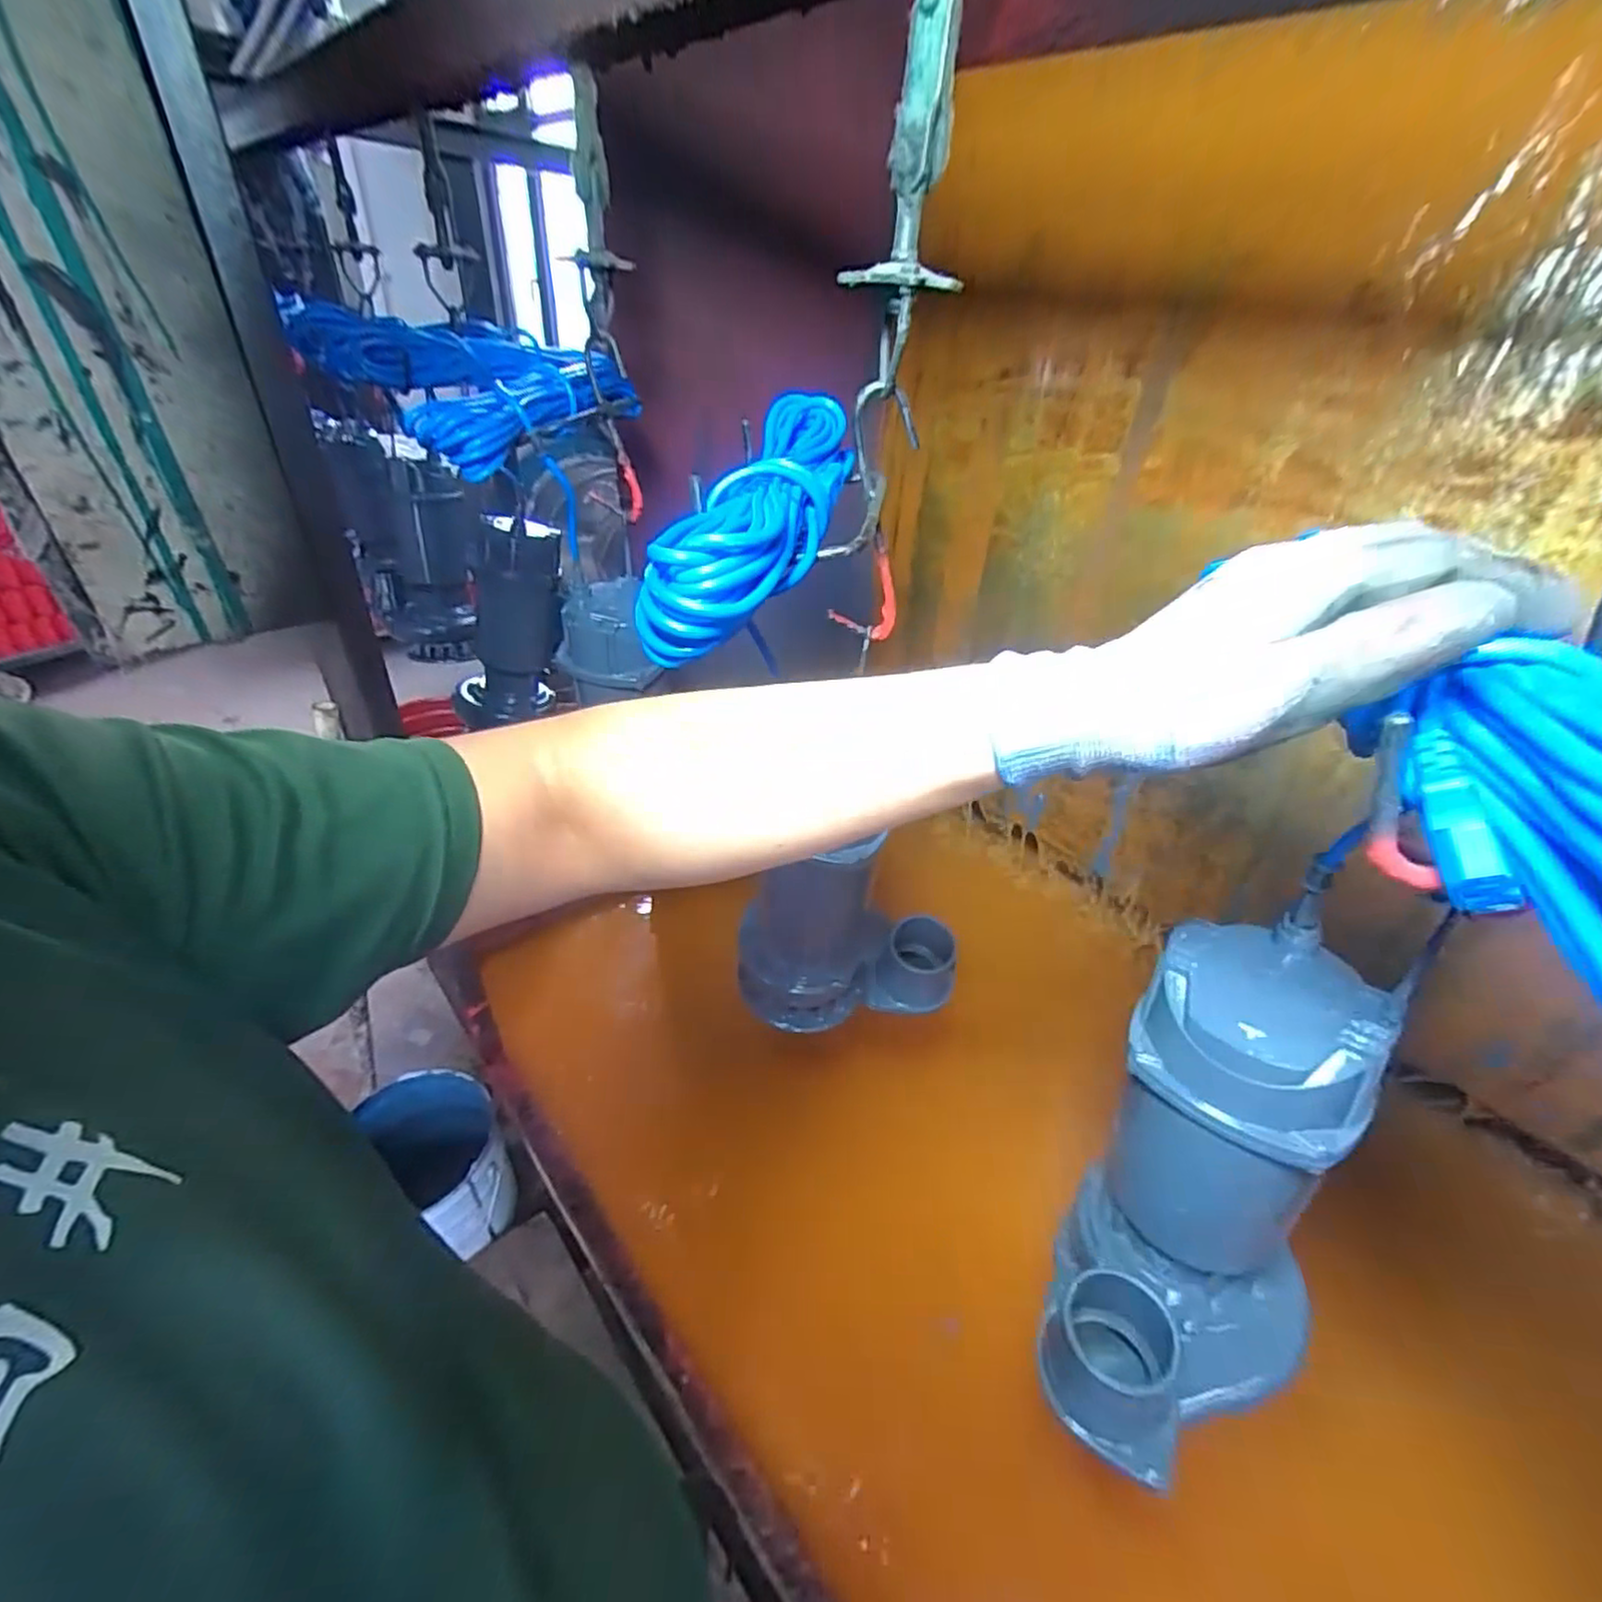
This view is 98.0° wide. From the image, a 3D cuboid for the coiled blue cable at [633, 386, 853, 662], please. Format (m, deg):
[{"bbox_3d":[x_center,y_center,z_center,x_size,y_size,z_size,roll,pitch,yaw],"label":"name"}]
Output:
[{"bbox_3d":[-0.020,-0.209,0.492,0.073,0.097,0.356,10,36,7],"label":"coiled blue cable"}]

